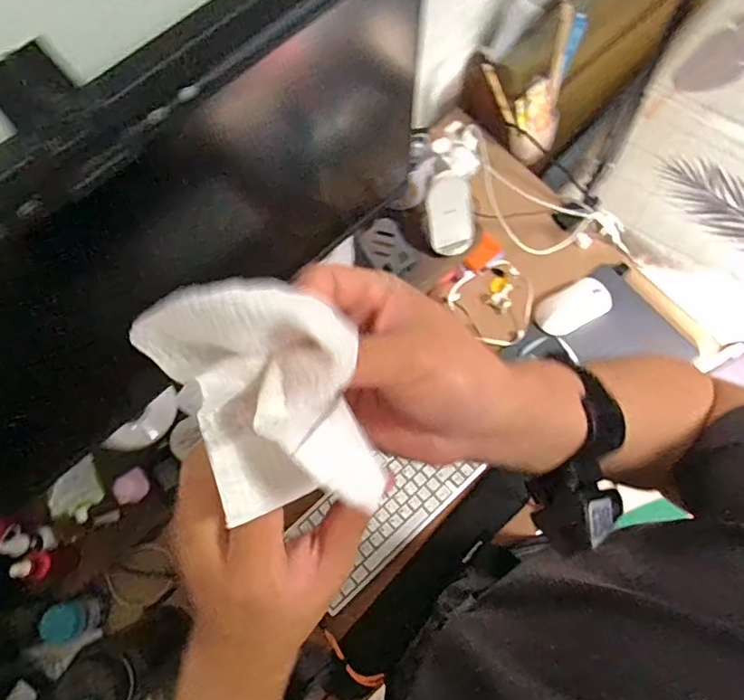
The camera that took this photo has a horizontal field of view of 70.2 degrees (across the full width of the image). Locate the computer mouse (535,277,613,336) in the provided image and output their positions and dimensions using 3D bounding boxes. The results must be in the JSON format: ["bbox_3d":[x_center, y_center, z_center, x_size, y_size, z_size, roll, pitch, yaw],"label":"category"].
[{"bbox_3d":[0.320,-0.068,0.840,0.110,0.031,0.063,-25,75,-5],"label":"computer mouse"}]

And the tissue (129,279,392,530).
[{"bbox_3d":[-0.044,0.022,0.204,0.079,0.050,0.086,-14,75,-2],"label":"tissue"}]

